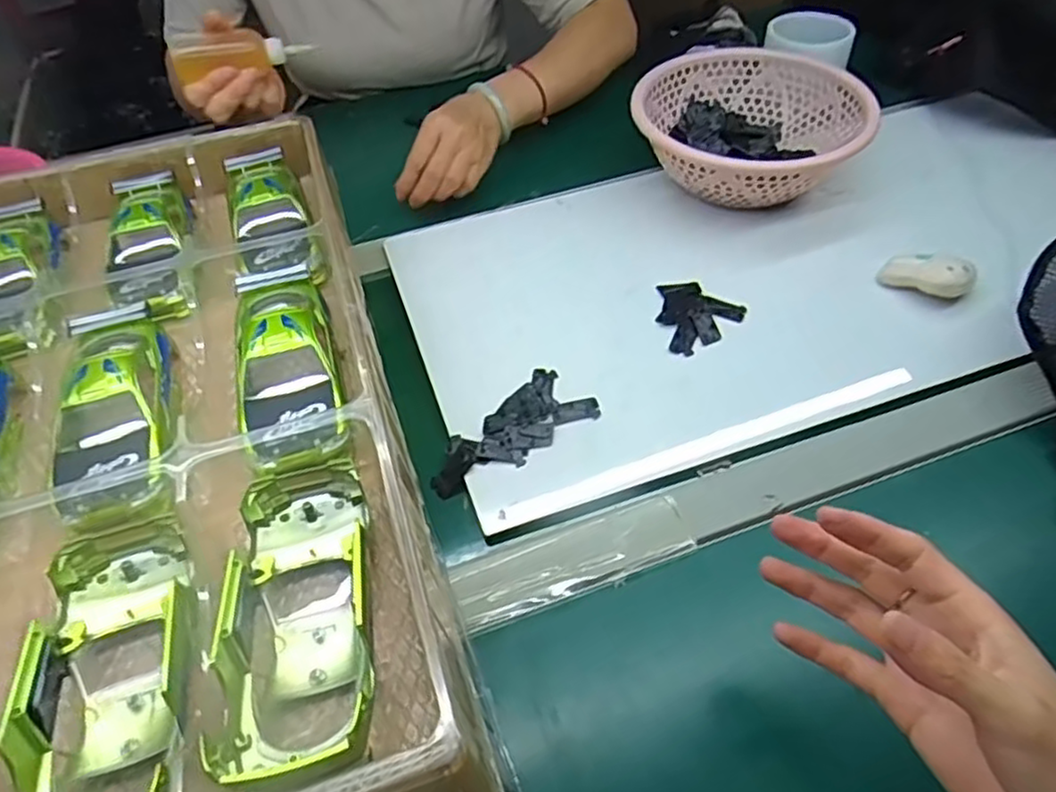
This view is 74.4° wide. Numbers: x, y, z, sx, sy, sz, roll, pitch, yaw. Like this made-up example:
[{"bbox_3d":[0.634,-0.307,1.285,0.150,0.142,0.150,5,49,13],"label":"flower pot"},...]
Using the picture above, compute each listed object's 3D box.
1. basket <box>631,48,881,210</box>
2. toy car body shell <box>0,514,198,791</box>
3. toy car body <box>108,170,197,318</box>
[{"bbox_3d":[0.201,-0.234,0.642,0.194,0.082,0.183,-1,49,1],"label":"basket"},{"bbox_3d":[-0.150,0.103,0.257,0.066,0.039,0.138,-16,49,-10],"label":"toy car body shell"},{"bbox_3d":[-0.244,-0.102,0.447,0.049,0.026,0.144,-17,50,-11],"label":"toy car body"}]

